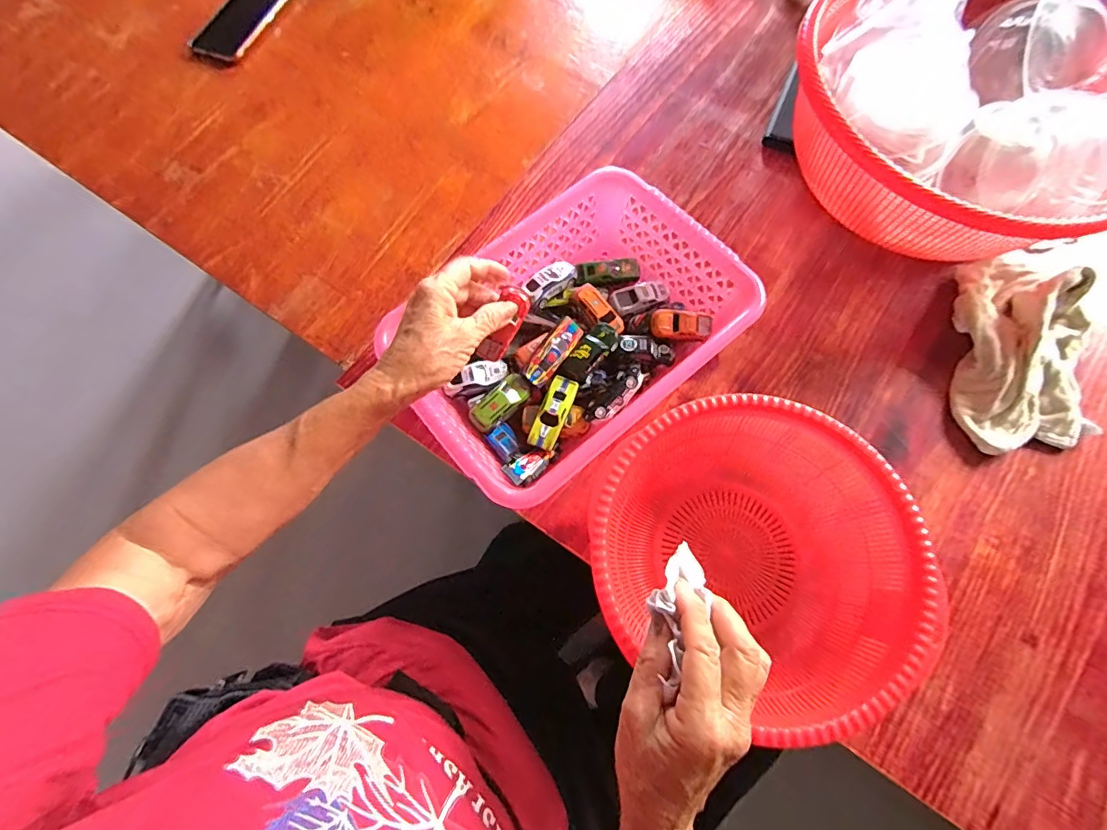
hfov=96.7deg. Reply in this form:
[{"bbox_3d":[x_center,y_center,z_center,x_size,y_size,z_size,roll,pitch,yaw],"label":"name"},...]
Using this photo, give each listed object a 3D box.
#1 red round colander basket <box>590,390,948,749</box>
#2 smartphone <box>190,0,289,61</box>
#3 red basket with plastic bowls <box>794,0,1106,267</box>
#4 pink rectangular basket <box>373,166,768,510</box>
[{"bbox_3d":[0.152,0.106,0.390,0.235,0.088,0.211,34,73,13],"label":"red round colander basket"},{"bbox_3d":[-0.436,-0.565,0.696,0.084,0.009,0.163,20,70,9],"label":"smartphone"},{"bbox_3d":[0.395,-0.291,0.490,0.296,0.170,0.324,-35,72,-12],"label":"red basket with plastic bowls"},{"bbox_3d":[0.017,-0.074,0.463,0.302,0.074,0.208,-38,73,-13],"label":"pink rectangular basket"}]

